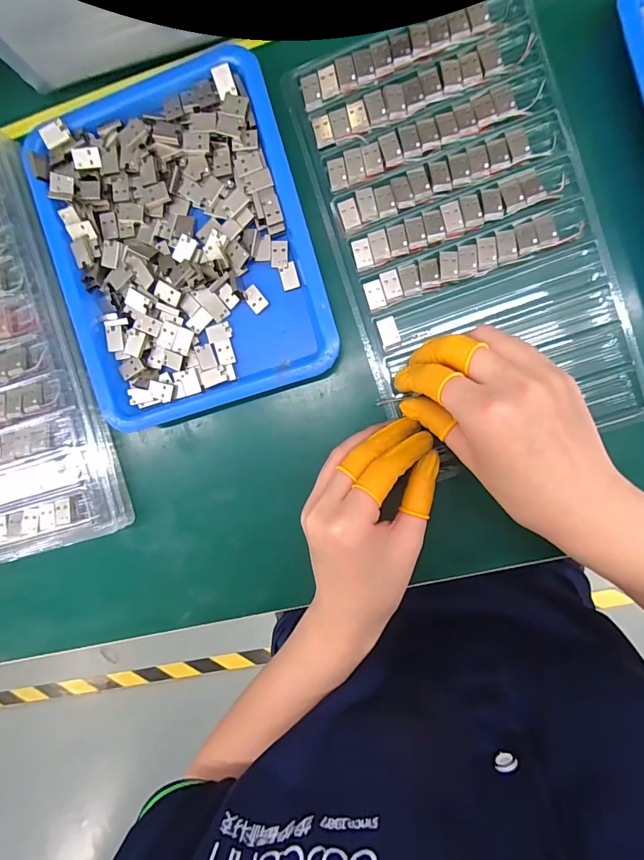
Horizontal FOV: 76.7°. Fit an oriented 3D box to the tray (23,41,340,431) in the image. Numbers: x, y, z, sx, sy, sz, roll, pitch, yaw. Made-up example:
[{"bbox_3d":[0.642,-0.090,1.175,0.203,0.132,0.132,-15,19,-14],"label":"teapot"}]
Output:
[{"bbox_3d":[-0.096,-0.123,0.281,0.166,0.026,0.216,-17,92,8],"label":"tray"}]

